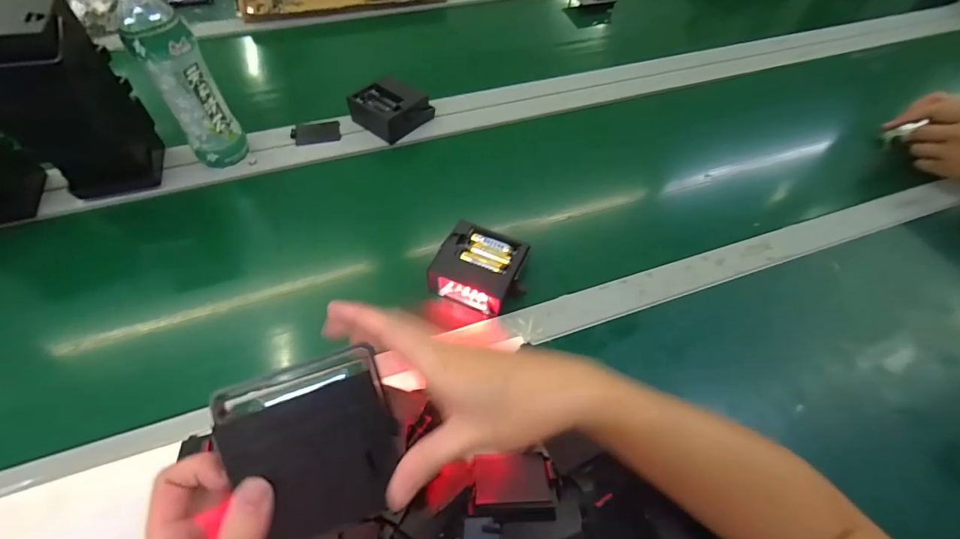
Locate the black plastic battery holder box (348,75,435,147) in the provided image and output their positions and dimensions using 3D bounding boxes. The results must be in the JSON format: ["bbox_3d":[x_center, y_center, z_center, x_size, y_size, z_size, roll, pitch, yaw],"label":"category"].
[{"bbox_3d":[-0.130,-0.233,0.613,0.097,0.048,0.085,31,61,18],"label":"black plastic battery holder box"}]

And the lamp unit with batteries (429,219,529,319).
[{"bbox_3d":[-0.003,0.001,0.460,0.086,0.037,0.087,25,59,13],"label":"lamp unit with batteries"}]

